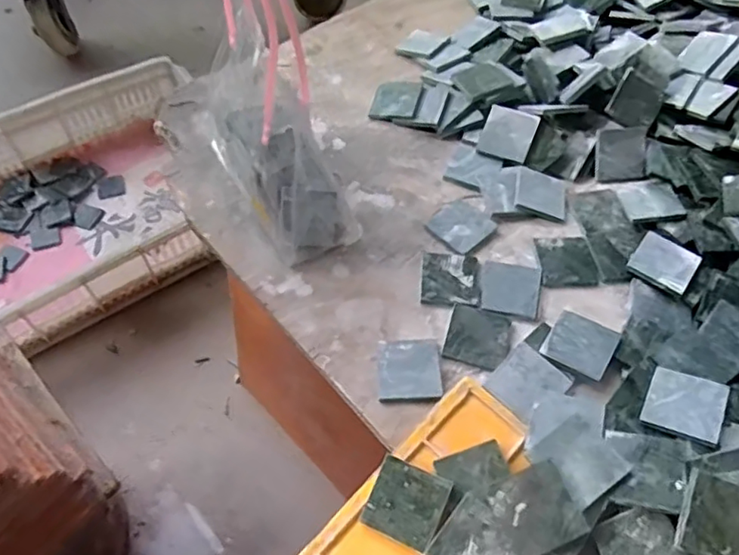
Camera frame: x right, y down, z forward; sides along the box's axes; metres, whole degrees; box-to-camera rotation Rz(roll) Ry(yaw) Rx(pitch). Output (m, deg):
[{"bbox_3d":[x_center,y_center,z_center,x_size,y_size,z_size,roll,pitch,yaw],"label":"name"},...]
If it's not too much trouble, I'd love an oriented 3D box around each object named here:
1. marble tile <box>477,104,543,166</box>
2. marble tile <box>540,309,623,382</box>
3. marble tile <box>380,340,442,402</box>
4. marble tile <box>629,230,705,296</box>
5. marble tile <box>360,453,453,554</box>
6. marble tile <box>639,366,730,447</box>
[{"bbox_3d":[0.137,-0.141,0.583,0.049,0.048,0.004,22,13,14],"label":"marble tile"},{"bbox_3d":[0.167,0.052,0.462,0.049,0.007,0.047,33,62,18],"label":"marble tile"},{"bbox_3d":[0.032,0.072,0.457,0.047,0.006,0.051,1,57,-1],"label":"marble tile"},{"bbox_3d":[0.257,-0.015,0.511,0.049,0.010,0.055,32,61,18],"label":"marble tile"},{"bbox_3d":[0.025,0.151,0.396,0.049,0.004,0.048,19,74,19],"label":"marble tile"},{"bbox_3d":[0.224,0.090,0.417,0.049,0.004,0.048,16,61,32],"label":"marble tile"}]

